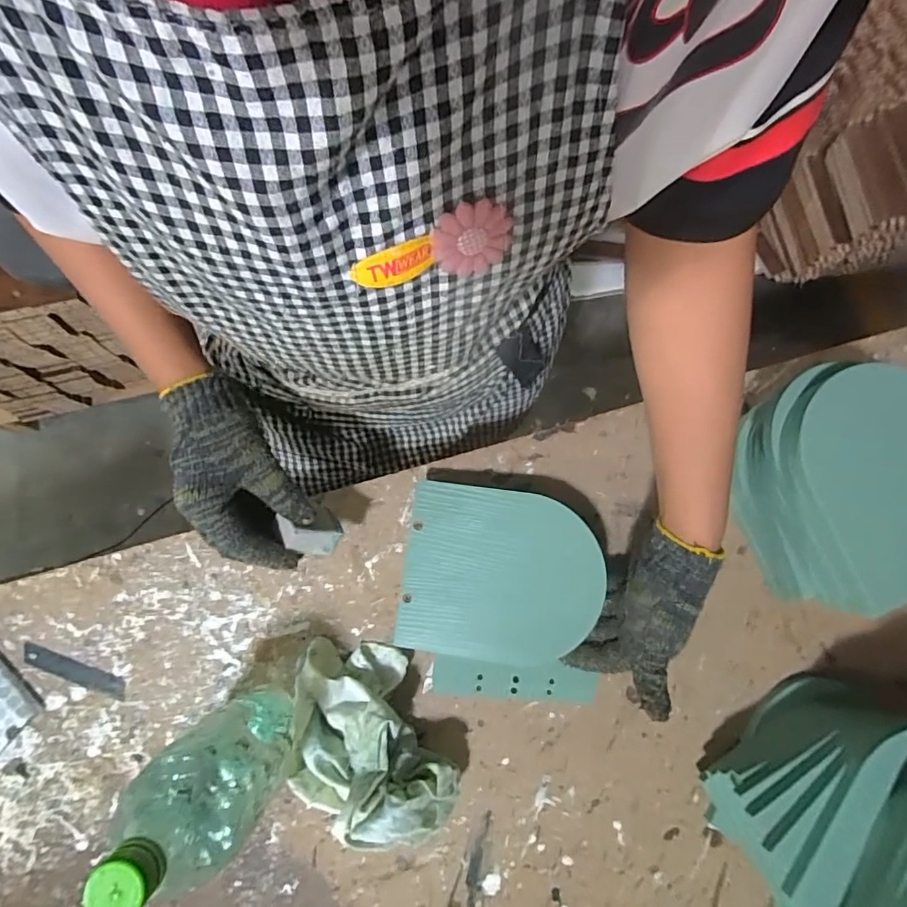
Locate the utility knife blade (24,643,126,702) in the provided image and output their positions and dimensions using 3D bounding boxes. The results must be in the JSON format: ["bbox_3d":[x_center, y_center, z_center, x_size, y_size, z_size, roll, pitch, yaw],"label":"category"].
[{"bbox_3d":[-0.342,0.197,0.454,0.100,0.004,0.017,20,80,3],"label":"utility knife blade"}]

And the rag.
[{"bbox_3d":[-0.068,0.231,0.413,0.139,0.087,0.123,4,76,0],"label":"rag"}]

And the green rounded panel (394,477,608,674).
[{"bbox_3d":[0.040,0.107,0.447,0.166,0.015,0.147,7,78,7],"label":"green rounded panel"}]

